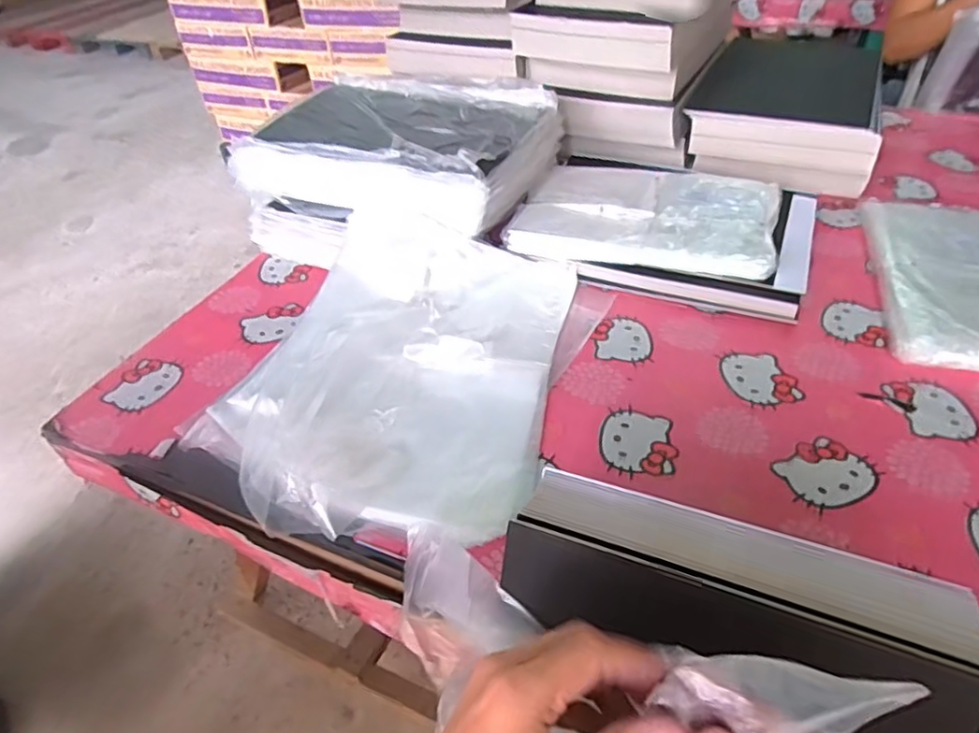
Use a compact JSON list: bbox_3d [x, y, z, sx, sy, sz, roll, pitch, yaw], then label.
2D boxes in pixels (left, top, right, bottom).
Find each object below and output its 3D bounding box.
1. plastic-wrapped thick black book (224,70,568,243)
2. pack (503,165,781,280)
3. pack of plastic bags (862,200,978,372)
[{"bbox_3d":[-0.122,-0.322,0.903,0.382,0.085,0.338,15,46,19],"label":"plastic-wrapped thick black book"},{"bbox_3d":[0.213,-0.210,0.840,0.321,0.029,0.222,11,44,16],"label":"pack"},{"bbox_3d":[0.590,-0.106,0.743,0.215,0.039,0.341,10,44,15],"label":"pack of plastic bags"}]

